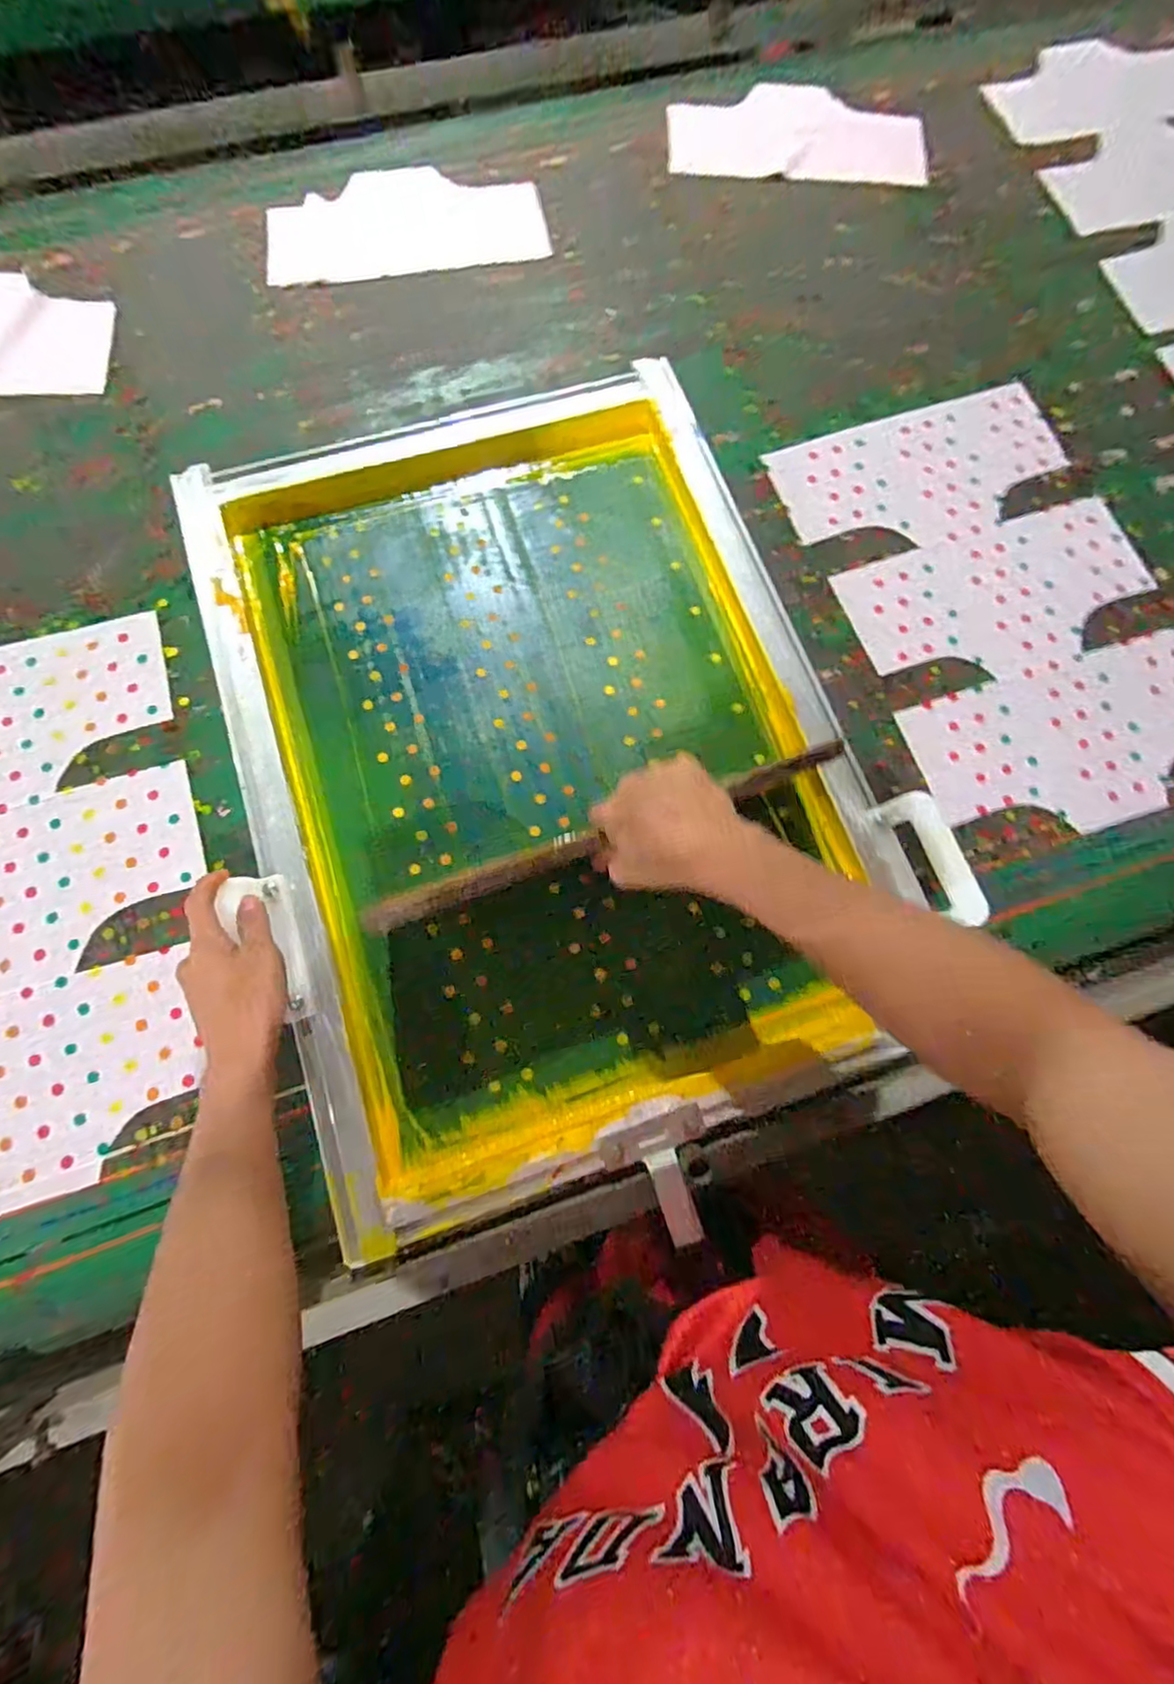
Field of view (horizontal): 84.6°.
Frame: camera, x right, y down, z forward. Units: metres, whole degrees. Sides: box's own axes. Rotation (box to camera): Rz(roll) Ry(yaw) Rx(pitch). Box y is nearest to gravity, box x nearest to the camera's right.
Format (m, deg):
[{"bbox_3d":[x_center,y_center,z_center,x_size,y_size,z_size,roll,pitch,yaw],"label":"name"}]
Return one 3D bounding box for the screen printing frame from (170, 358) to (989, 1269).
[{"bbox_3d":[-0.039,-0.100,0.598,0.544,0.052,0.760,-20,77,-6],"label":"screen printing frame"}]

